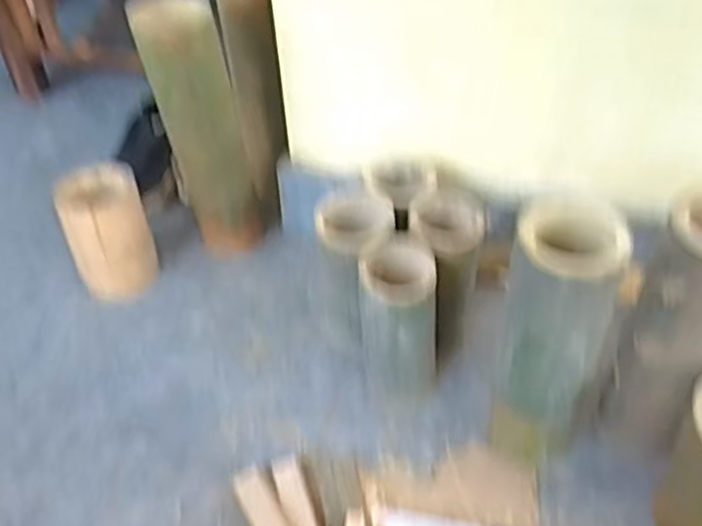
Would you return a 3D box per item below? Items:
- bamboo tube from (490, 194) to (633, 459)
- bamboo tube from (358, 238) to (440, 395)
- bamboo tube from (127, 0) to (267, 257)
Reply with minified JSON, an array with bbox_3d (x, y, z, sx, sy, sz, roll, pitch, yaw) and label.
[{"bbox_3d":[0.172,0.078,0.619,0.085,0.272,0.083,13,46,16],"label":"bamboo tube"},{"bbox_3d":[0.048,0.069,0.718,0.075,0.160,0.088,-1,44,2],"label":"bamboo tube"},{"bbox_3d":[-0.170,-0.147,0.837,0.098,0.324,0.092,-11,44,-9],"label":"bamboo tube"}]

